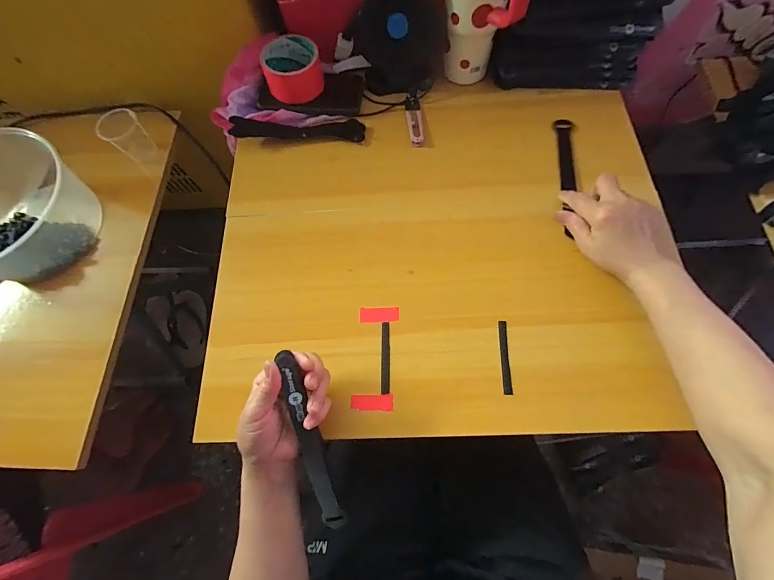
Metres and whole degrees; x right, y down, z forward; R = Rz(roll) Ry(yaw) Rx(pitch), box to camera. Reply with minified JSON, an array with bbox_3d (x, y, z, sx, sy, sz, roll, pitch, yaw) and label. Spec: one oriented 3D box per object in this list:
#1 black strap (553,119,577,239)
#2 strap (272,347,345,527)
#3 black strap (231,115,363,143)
[{"bbox_3d":[0.249,-0.158,0.475,0.028,0.012,0.197,7,70,3],"label":"black strap"},{"bbox_3d":[-0.078,0.159,0.353,0.020,0.014,0.200,-14,100,-3],"label":"strap"},{"bbox_3d":[-0.137,-0.248,0.523,0.204,0.011,0.039,1,70,4],"label":"black strap"}]

